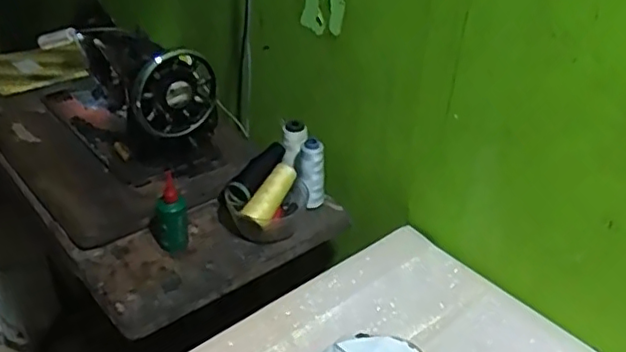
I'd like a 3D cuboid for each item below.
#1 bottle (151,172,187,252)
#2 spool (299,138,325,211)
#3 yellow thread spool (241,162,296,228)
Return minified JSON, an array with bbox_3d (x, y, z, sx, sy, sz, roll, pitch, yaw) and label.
[{"bbox_3d":[-0.209,0.044,0.869,0.050,0.125,0.053,-8,35,-16],"label":"bottle"},{"bbox_3d":[-0.002,-0.006,0.949,0.041,0.111,0.041,0,26,0],"label":"spool"},{"bbox_3d":[-0.061,0.027,0.910,0.034,0.036,0.112,20,56,24],"label":"yellow thread spool"}]

